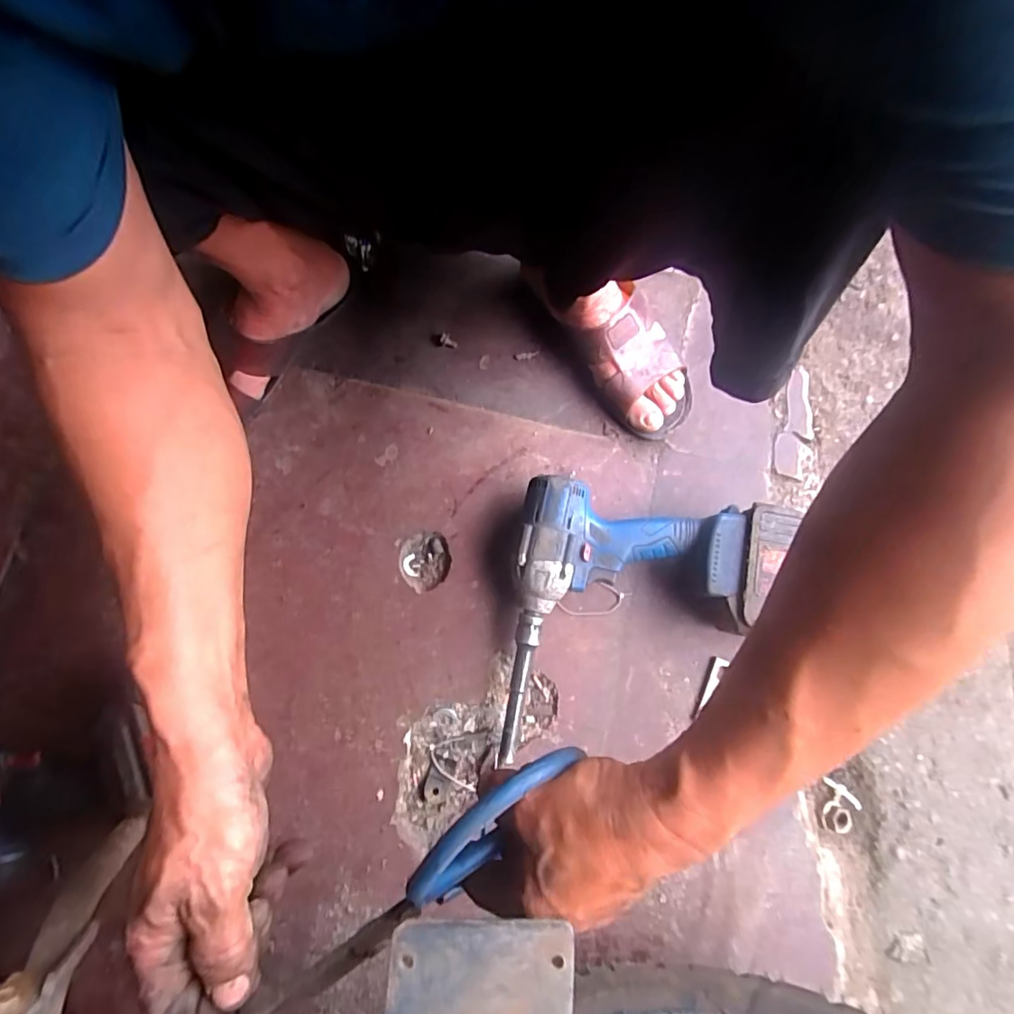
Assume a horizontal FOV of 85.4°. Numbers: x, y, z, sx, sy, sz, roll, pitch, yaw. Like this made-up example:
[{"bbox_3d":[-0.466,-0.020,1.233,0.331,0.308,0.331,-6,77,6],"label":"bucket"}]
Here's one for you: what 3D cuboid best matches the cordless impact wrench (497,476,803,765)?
[{"bbox_3d":[0.117,0.105,0.491,0.223,0.076,0.235,7,79,1],"label":"cordless impact wrench"}]

